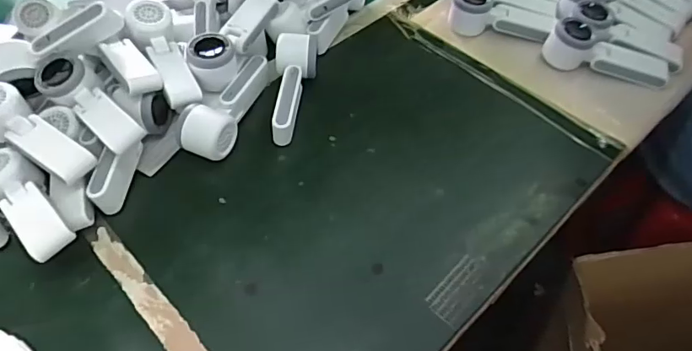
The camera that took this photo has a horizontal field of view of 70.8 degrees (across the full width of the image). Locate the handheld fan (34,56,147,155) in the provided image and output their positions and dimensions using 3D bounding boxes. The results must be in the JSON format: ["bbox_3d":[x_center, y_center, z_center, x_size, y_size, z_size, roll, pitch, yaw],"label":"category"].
[{"bbox_3d":[-0.296,-0.081,0.558,0.066,0.041,0.170,-33,59,-22],"label":"handheld fan"}]

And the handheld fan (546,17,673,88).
[{"bbox_3d":[0.365,-0.166,0.680,0.165,0.071,0.053,22,56,15],"label":"handheld fan"}]

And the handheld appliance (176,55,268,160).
[{"bbox_3d":[-0.156,-0.092,0.616,0.060,0.061,0.165,13,54,8],"label":"handheld appliance"}]

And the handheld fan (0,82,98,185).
[{"bbox_3d":[-0.349,-0.047,0.530,0.155,0.043,0.057,30,59,22],"label":"handheld fan"}]

